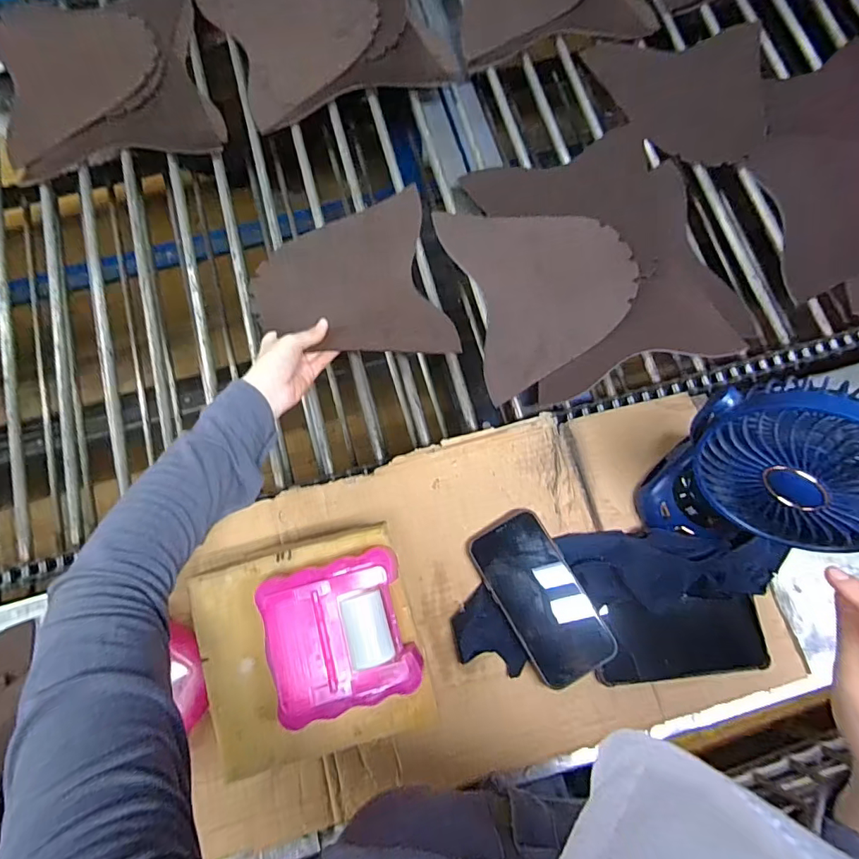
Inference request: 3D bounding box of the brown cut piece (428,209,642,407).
[{"bbox_3d":[0.147,-0.178,0.596,0.214,0.011,0.238,-15,79,-4],"label":"brown cut piece"}]

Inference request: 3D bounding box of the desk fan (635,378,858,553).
[{"bbox_3d":[0.281,0.043,0.416,0.129,0.222,0.108,9,76,2],"label":"desk fan"}]

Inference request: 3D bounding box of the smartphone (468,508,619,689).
[{"bbox_3d":[0.112,0.169,0.488,0.080,0.011,0.168,-31,78,-1],"label":"smartphone"}]

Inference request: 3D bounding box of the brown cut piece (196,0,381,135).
[{"bbox_3d":[-0.183,-0.565,0.687,0.218,0.017,0.252,-24,79,-5],"label":"brown cut piece"}]

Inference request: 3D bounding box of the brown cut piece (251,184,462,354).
[{"bbox_3d":[-0.098,-0.176,0.580,0.212,0.044,0.228,-12,79,-3],"label":"brown cut piece"}]

